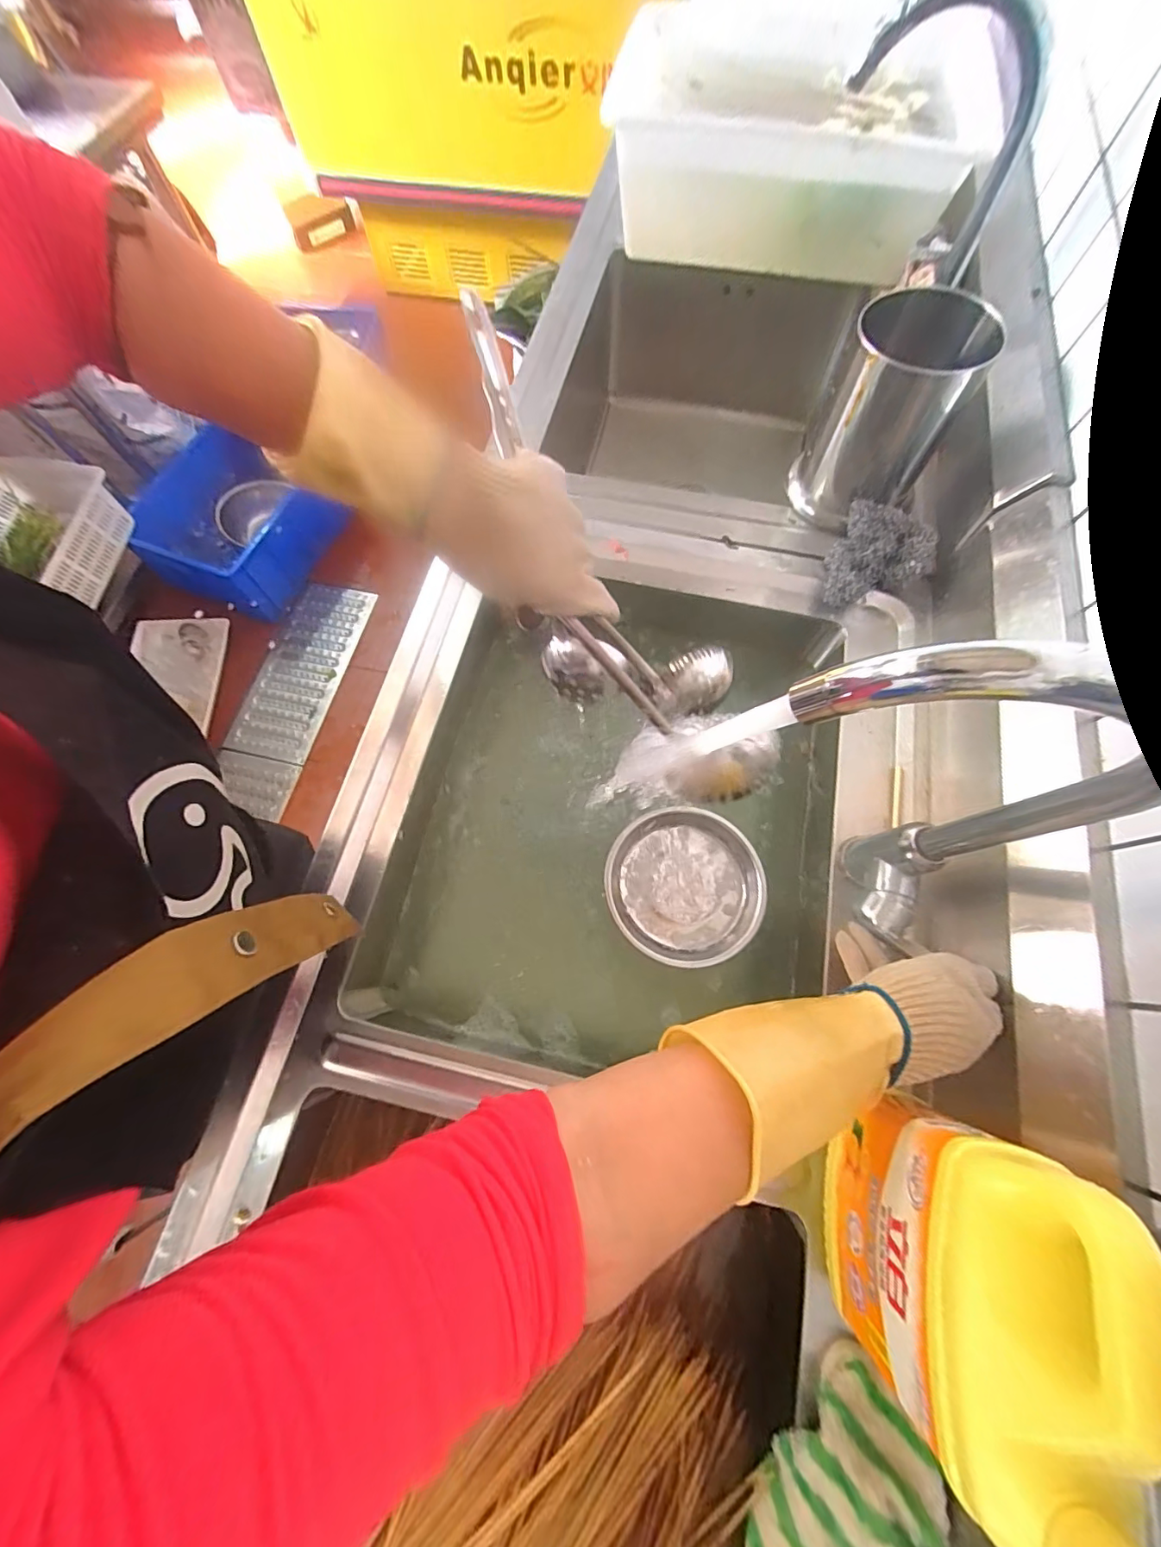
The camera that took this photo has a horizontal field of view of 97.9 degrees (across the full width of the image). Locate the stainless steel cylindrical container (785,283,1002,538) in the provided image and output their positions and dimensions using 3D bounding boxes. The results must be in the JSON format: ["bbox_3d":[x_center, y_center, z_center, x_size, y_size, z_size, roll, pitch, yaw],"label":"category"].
[{"bbox_3d":[0.320,-0.377,0.542,0.123,0.165,0.118,28,73,10],"label":"stainless steel cylindrical container"}]

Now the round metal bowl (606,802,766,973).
[{"bbox_3d":[0.110,0.119,0.545,0.156,0.037,0.160,0,71,1],"label":"round metal bowl"}]

